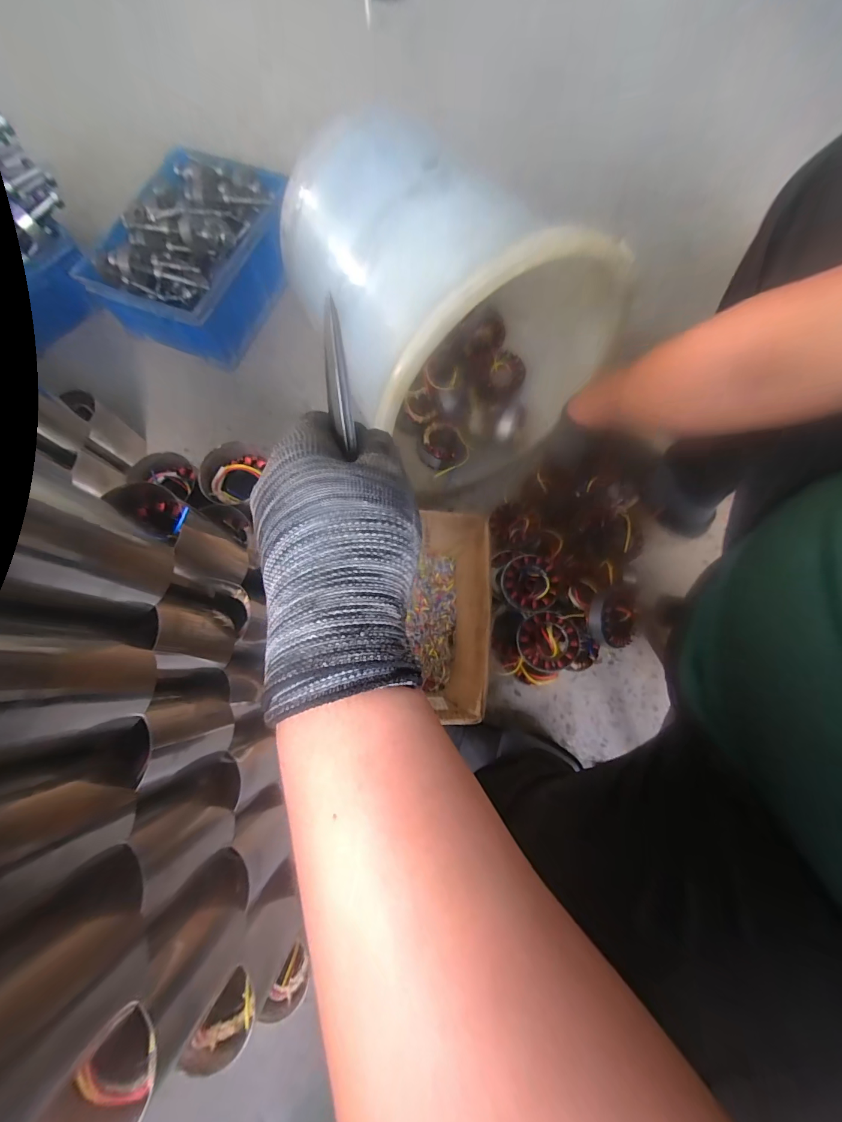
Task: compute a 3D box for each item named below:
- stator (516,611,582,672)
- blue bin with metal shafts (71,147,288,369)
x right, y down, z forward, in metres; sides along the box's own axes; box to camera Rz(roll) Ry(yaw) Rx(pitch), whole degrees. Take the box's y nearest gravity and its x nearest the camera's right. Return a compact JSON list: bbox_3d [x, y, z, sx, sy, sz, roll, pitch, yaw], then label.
[{"bbox_3d":[0.192,0.121,0.581,0.086,0.036,0.084,10,76,4],"label":"stator"},{"bbox_3d":[-0.475,-0.660,0.821,0.297,0.160,0.395,18,76,6],"label":"blue bin with metal shafts"}]

